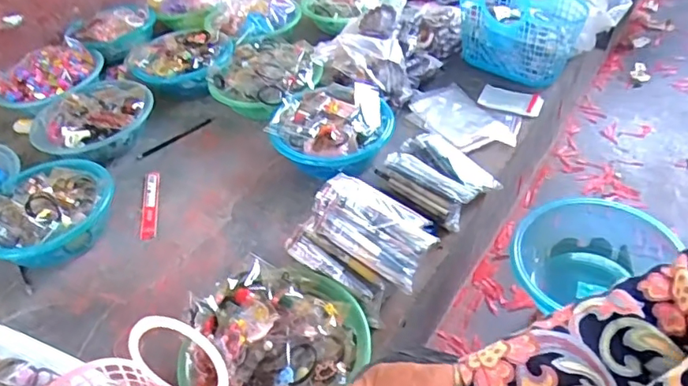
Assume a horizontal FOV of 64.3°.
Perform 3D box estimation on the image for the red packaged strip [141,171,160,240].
[{"bbox_3d":[-0.356,0.019,1.005,0.028,0.005,0.178,-10,43,-6],"label":"red packaged strip"}]

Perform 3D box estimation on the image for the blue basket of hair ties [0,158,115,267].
[{"bbox_3d":[-0.500,0.030,0.937,0.179,0.096,0.223,3,43,8],"label":"blue basket of hair ties"}]

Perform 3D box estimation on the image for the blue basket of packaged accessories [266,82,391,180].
[{"bbox_3d":[-0.027,-0.113,1.030,0.205,0.091,0.216,-3,42,2],"label":"blue basket of packaged accessories"}]

